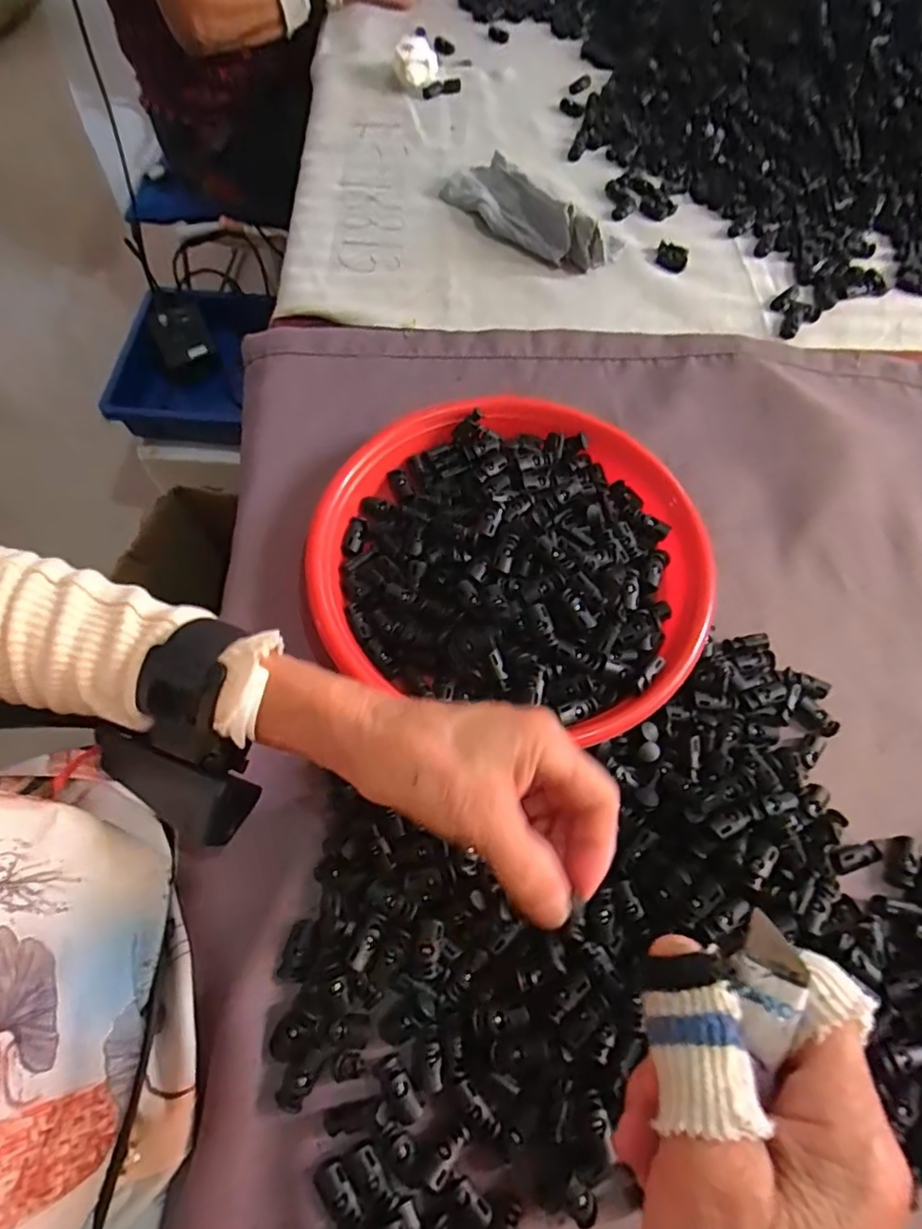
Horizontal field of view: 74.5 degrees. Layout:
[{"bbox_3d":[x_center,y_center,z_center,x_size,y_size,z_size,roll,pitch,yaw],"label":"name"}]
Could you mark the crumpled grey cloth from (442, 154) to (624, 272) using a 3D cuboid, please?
[{"bbox_3d":[0.064,-0.381,0.558,0.185,0.040,0.072,42,71,16],"label":"crumpled grey cloth"}]

